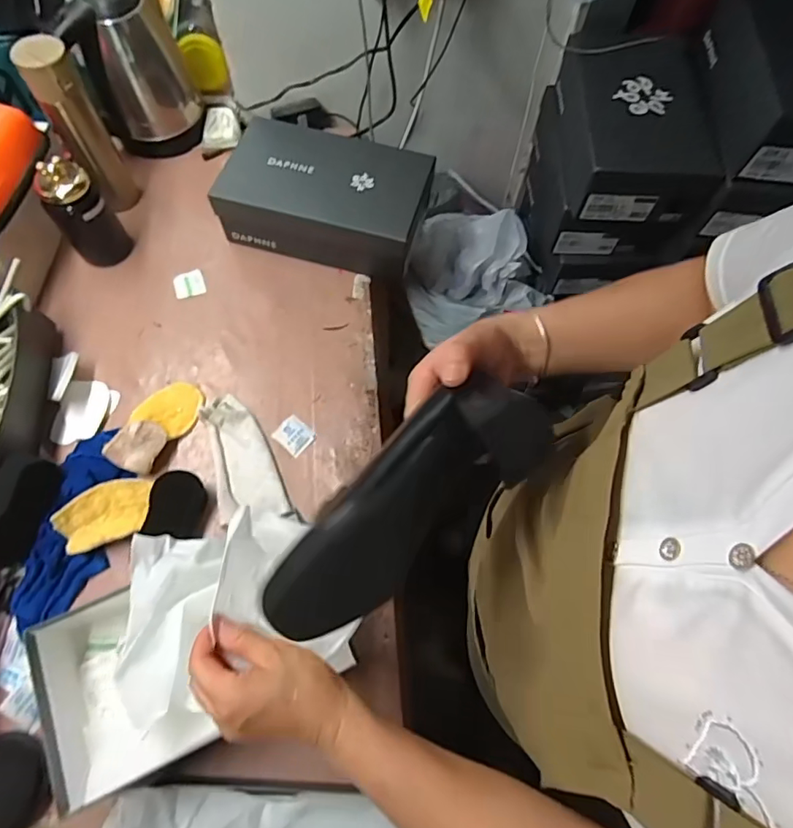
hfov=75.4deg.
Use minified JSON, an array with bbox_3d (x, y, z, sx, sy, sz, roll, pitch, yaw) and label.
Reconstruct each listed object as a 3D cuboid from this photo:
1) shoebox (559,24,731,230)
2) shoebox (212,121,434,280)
[{"bbox_3d":[0.351,-0.450,0.794,0.194,0.100,0.309,3,67,-2],"label":"shoebox"},{"bbox_3d":[-0.105,-0.339,0.807,0.298,0.102,0.174,14,67,3],"label":"shoebox"}]

